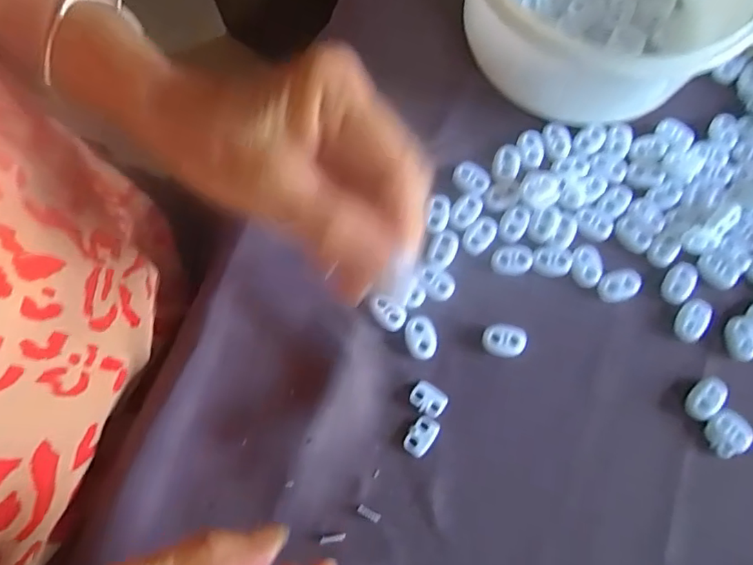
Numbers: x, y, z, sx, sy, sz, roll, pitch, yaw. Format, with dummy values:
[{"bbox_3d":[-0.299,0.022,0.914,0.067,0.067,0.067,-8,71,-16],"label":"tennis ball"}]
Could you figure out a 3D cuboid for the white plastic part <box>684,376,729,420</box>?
[{"bbox_3d":[0.175,0.061,0.287,0.025,0.008,0.016,-42,81,-11],"label":"white plastic part"}]

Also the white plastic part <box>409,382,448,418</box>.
[{"bbox_3d":[0.028,0.062,0.288,0.019,0.004,0.015,30,77,6],"label":"white plastic part"}]

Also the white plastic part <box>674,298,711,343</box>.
[{"bbox_3d":[0.174,0.021,0.298,0.017,0.008,0.025,28,77,6],"label":"white plastic part"}]

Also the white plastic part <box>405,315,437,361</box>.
[{"bbox_3d":[0.025,0.031,0.297,0.017,0.005,0.024,-16,77,-5],"label":"white plastic part"}]

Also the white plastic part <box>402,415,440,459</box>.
[{"bbox_3d":[0.024,0.080,0.283,0.014,0.004,0.021,30,77,6],"label":"white plastic part"}]

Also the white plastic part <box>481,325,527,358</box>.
[{"bbox_3d":[0.070,0.032,0.298,0.023,0.009,0.017,13,76,2],"label":"white plastic part"}]

